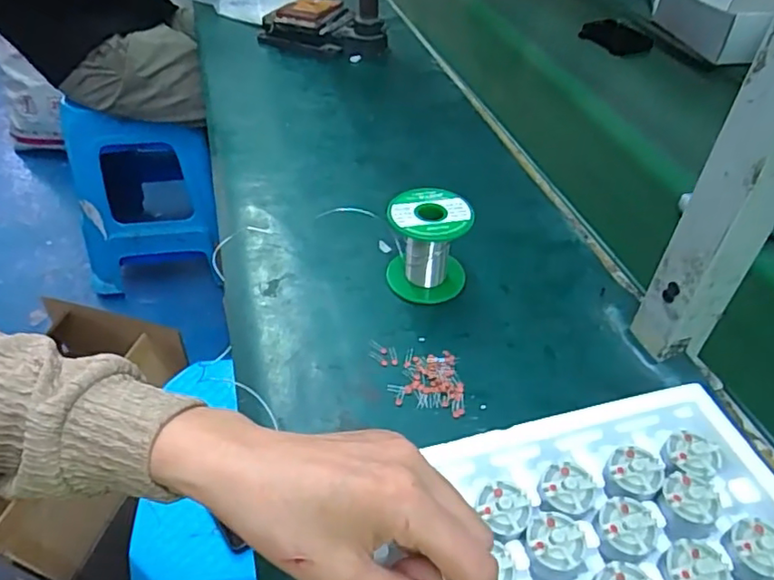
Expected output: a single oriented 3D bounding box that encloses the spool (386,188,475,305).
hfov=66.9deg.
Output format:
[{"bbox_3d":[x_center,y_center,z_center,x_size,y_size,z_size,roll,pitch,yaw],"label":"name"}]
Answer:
[{"bbox_3d":[0.035,-0.036,0.499,0.066,0.076,0.066,1,44,-1],"label":"spool"}]

